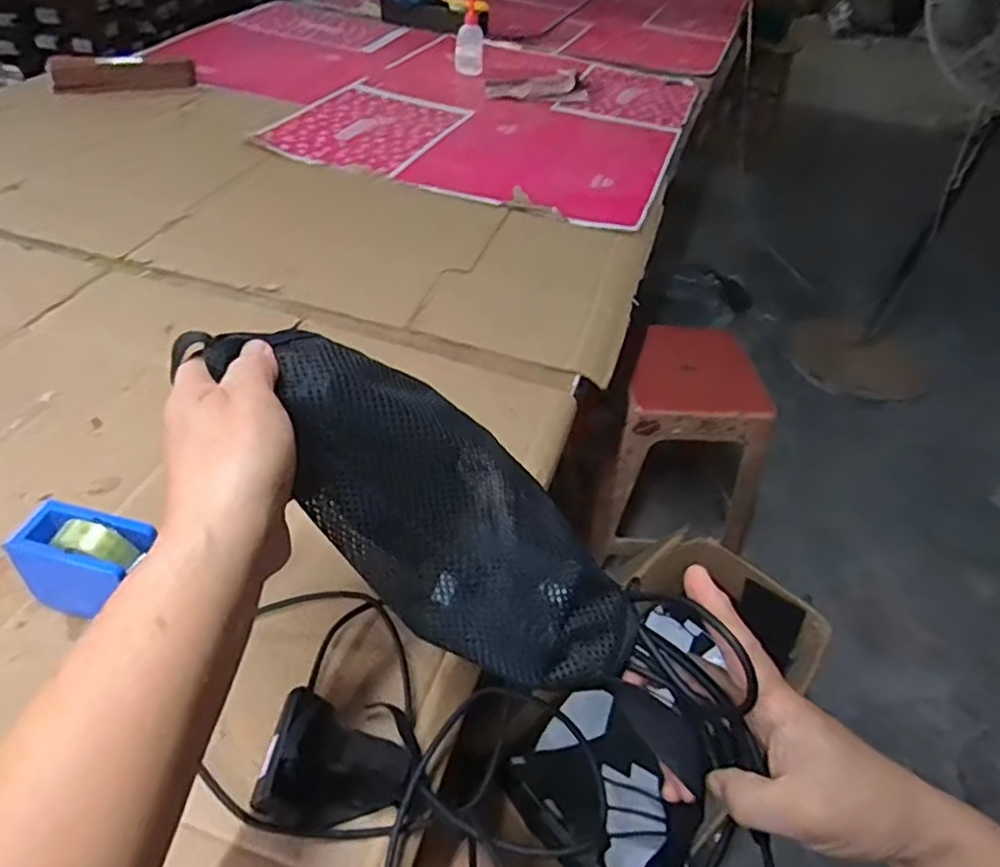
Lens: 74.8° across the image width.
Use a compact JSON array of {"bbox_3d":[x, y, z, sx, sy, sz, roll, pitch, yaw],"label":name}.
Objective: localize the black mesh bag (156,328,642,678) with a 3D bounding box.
[{"bbox_3d":[-0.038,0.031,0.368,0.262,0.053,0.106,45,49,-5],"label":"black mesh bag"}]

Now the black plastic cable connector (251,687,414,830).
[{"bbox_3d":[-0.100,0.201,0.408,0.086,0.037,0.072,10,44,3],"label":"black plastic cable connector"}]

